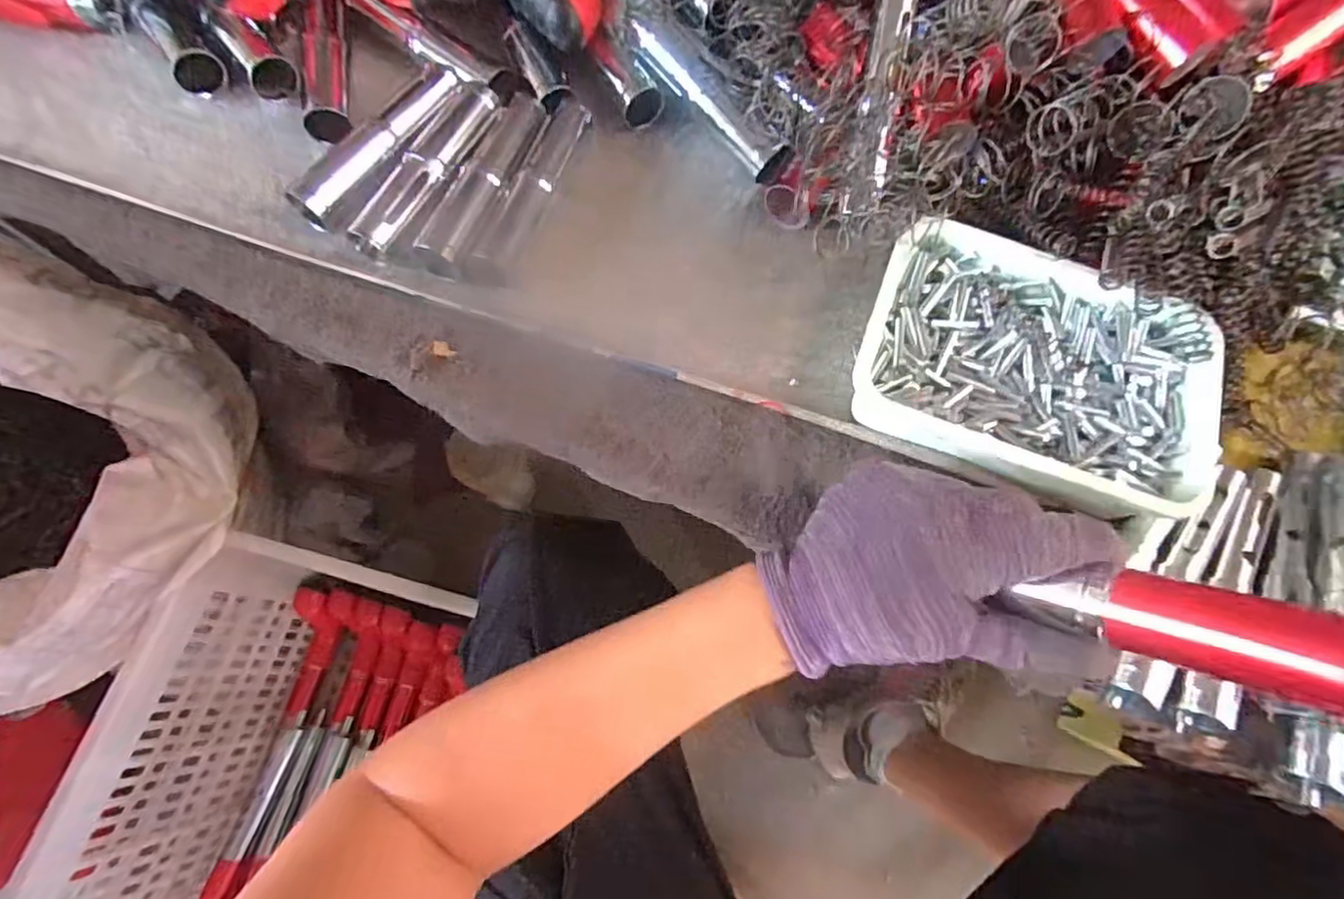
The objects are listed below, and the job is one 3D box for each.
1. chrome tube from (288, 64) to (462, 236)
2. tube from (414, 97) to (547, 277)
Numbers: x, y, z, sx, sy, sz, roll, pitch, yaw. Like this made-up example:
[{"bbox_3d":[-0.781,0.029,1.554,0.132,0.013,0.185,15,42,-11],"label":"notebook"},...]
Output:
[{"bbox_3d":[-0.172,-0.184,0.375,0.030,0.024,0.127,32,73,9],"label":"chrome tube"},{"bbox_3d":[-0.109,-0.160,0.370,0.029,0.022,0.127,21,72,5],"label":"tube"}]

